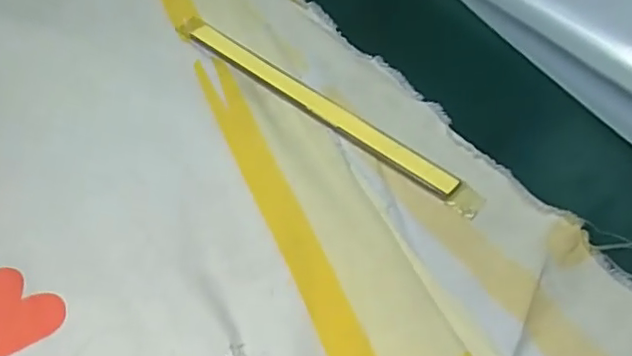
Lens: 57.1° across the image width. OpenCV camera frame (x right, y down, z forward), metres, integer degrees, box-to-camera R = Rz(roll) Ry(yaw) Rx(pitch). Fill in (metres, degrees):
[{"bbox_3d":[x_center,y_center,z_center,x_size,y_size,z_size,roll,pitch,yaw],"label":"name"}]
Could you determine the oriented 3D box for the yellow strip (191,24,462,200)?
[{"bbox_3d":[-0.003,-0.042,0.308,0.180,0.004,0.015,34,64,25],"label":"yellow strip"}]

